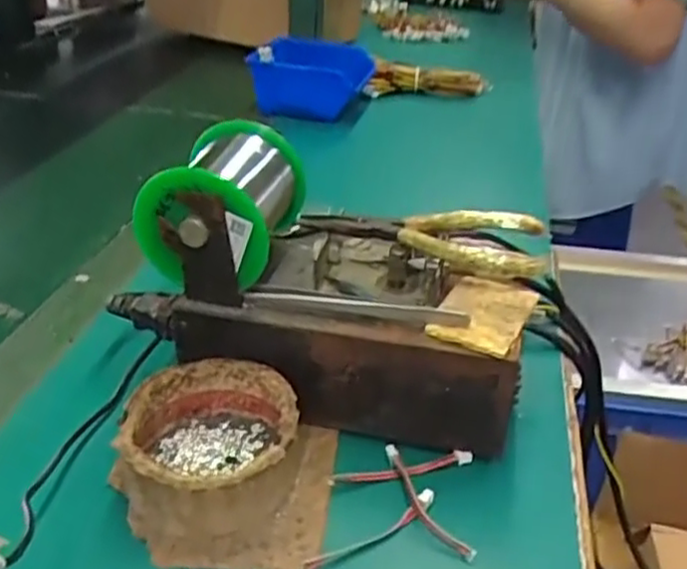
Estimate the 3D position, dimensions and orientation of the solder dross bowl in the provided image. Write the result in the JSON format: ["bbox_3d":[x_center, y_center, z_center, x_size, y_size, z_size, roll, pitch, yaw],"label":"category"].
[{"bbox_3d":[-0.064,0.078,0.341,0.081,0.041,0.081,1,31,-1],"label":"solder dross bowl"}]

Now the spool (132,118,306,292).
[{"bbox_3d":[-0.062,-0.046,0.373,0.068,0.059,0.080,9,32,10],"label":"spool"}]

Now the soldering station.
[{"bbox_3d":[-0.007,-0.002,0.386,0.219,0.133,0.107,7,32,10],"label":"soldering station"}]

